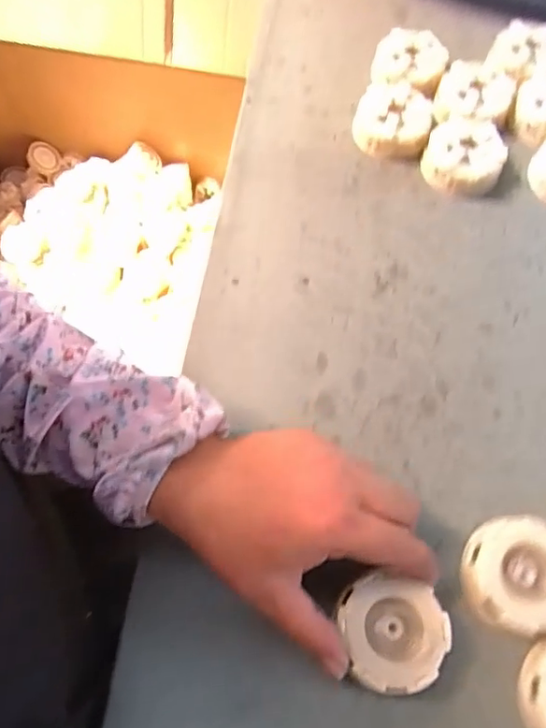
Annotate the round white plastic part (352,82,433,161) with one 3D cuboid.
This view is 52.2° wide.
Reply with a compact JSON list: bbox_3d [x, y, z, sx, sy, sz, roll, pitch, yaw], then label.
[{"bbox_3d":[0.100,-0.204,0.469,0.061,0.031,0.056,0,65,-1],"label":"round white plastic part"}]

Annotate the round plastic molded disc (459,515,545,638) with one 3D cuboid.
[{"bbox_3d":[0.142,0.122,0.322,0.065,0.023,0.062,0,65,-1],"label":"round plastic molded disc"}]

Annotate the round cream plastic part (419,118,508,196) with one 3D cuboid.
[{"bbox_3d":[0.155,-0.169,0.456,0.062,0.024,0.059,0,65,-1],"label":"round cream plastic part"}]

